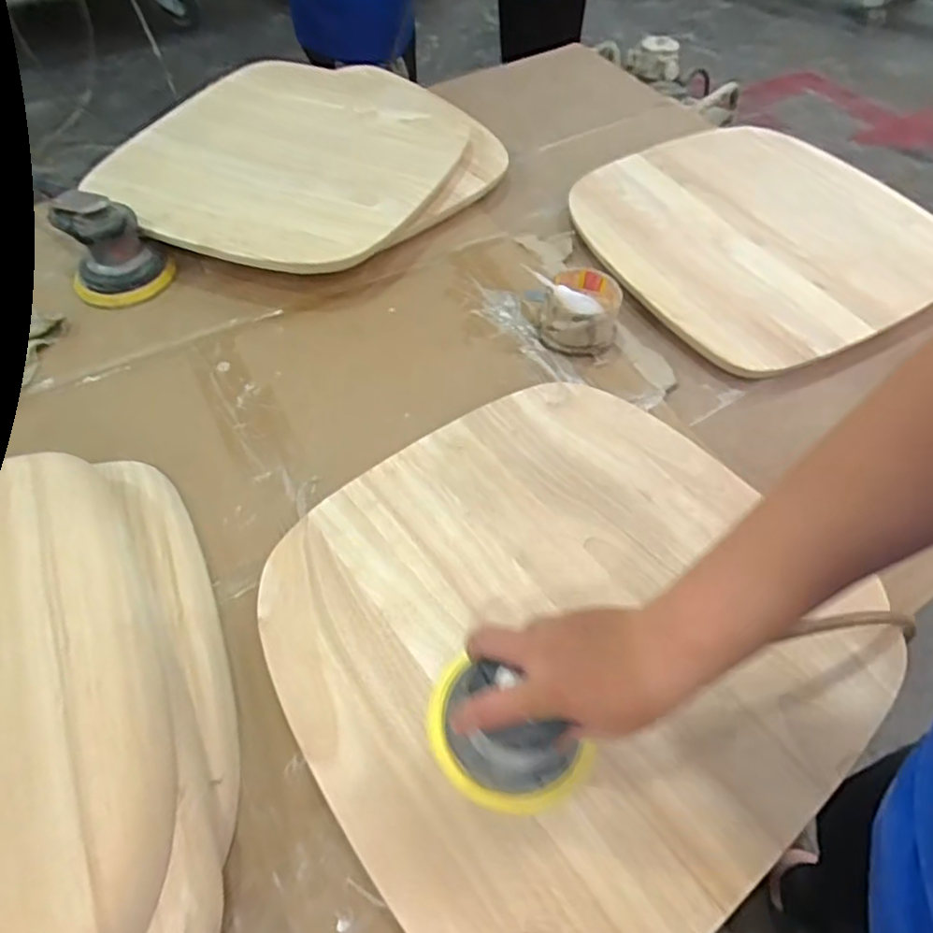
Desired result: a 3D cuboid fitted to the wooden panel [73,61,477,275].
[{"bbox_3d":[-0.227,-0.430,0.867,0.409,0.023,0.467,23,59,15],"label":"wooden panel"}]

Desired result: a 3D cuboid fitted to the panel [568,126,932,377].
[{"bbox_3d":[0.375,-0.302,0.832,0.415,0.042,0.421,-25,62,-17],"label":"panel"}]

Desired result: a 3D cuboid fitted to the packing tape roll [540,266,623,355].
[{"bbox_3d":[0.129,-0.174,0.719,0.082,0.054,0.088,0,53,1],"label":"packing tape roll"}]

